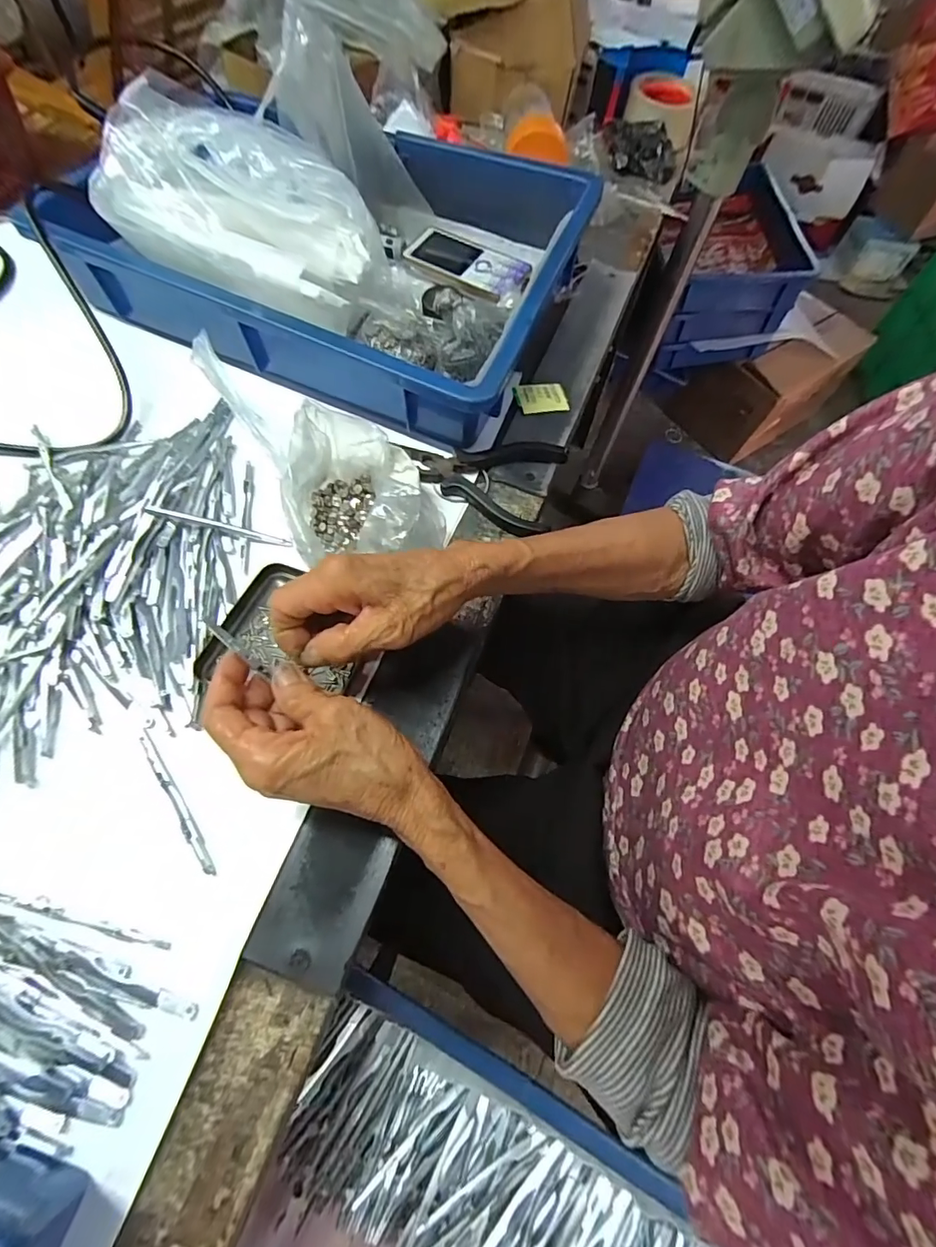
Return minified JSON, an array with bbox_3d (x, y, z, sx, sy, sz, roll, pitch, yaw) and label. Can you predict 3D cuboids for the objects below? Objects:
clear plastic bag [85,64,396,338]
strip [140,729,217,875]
[{"bbox_3d":[-0.167,-0.311,0.385,0.187,0.112,0.108,17,65,4],"label":"clear plastic bag"},{"bbox_3d":[-0.171,0.102,0.288,0.007,0.004,0.098,-35,72,-18],"label":"strip"}]

